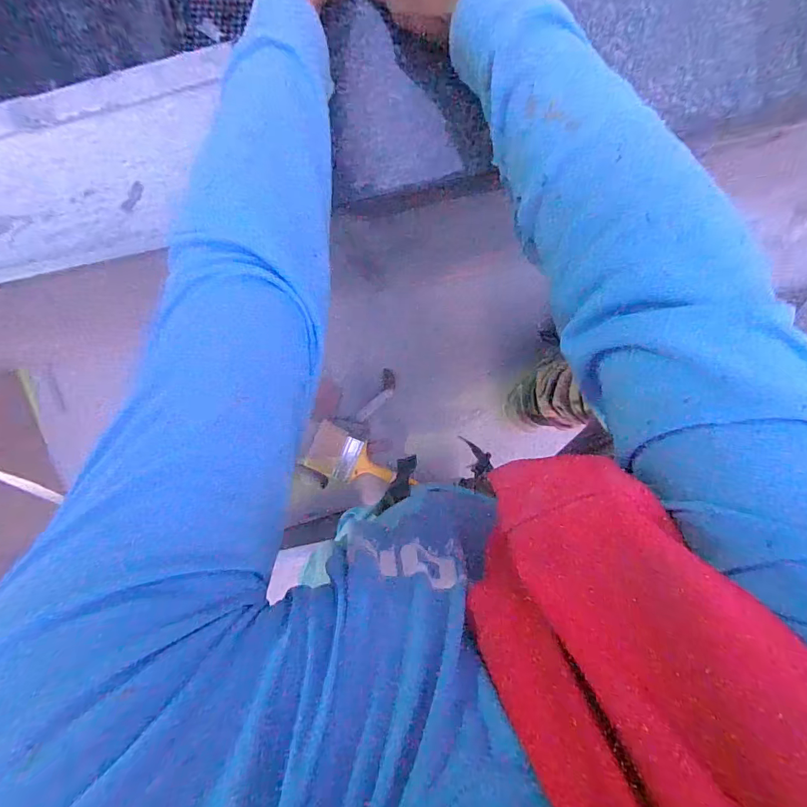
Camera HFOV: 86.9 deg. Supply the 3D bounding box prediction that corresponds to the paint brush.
[{"bbox_3d":[-0.083,0.127,0.855,0.216,0.024,0.090,29,76,-10],"label":"paint brush"}]

